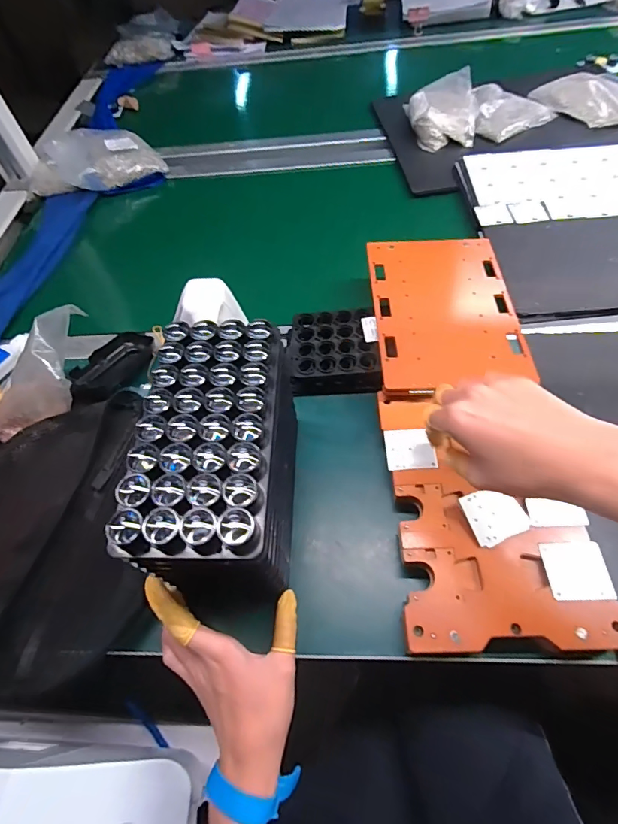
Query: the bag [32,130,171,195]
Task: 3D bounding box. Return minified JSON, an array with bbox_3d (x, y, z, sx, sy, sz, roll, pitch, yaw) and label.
[{"bbox_3d":[-0.424,-0.489,0.811,0.238,0.048,0.202,-29,60,-12],"label":"bag"}]

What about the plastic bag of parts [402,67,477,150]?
[{"bbox_3d":[0.245,-0.561,0.772,0.117,0.057,0.167,0,58,6],"label":"plastic bag of parts"}]

